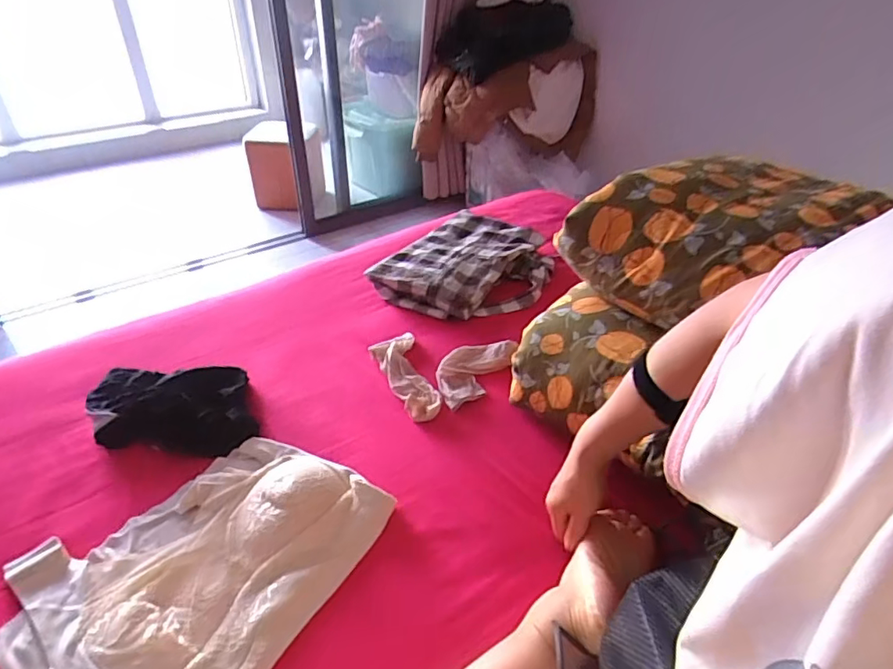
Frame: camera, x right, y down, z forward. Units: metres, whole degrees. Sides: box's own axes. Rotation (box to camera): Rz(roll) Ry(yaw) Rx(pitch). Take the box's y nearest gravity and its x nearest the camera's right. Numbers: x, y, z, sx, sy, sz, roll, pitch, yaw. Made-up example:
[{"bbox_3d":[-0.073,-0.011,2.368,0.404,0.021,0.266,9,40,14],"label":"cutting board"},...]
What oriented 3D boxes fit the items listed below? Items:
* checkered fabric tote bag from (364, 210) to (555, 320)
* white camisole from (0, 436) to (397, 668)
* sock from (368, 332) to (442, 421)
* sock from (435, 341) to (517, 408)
[{"bbox_3d":[0.049,-0.129,1.001,0.265,0.052,0.311,16,39,19],"label":"checkered fabric tote bag"},{"bbox_3d":[-0.248,0.223,0.550,0.262,0.029,0.318,23,42,27],"label":"white camisole"},{"bbox_3d":[-0.060,0.059,0.784,0.065,0.021,0.168,-11,38,-15],"label":"sock"},{"bbox_3d":[0.032,0.045,0.785,0.081,0.035,0.134,28,44,31],"label":"sock"}]

